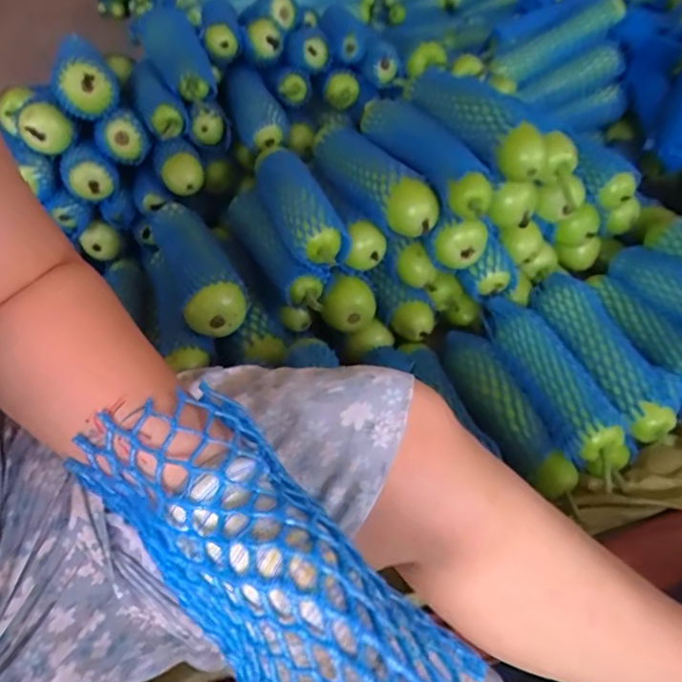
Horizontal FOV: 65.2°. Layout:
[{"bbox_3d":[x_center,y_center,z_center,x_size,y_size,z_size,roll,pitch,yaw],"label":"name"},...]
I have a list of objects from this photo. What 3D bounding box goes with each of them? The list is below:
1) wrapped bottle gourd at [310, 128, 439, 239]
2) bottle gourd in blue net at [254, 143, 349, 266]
[{"bbox_3d":[0.035,-0.236,0.741,0.069,0.055,0.284,-22,47,-17],"label":"wrapped bottle gourd"},{"bbox_3d":[-0.067,-0.196,0.735,0.074,0.058,0.267,-17,46,-13],"label":"bottle gourd in blue net"}]

